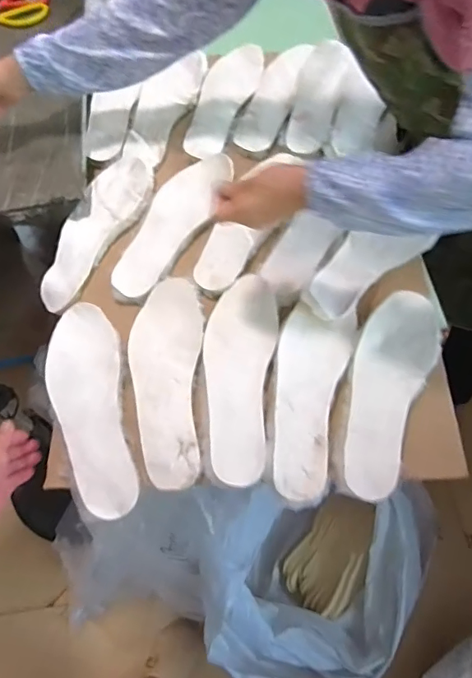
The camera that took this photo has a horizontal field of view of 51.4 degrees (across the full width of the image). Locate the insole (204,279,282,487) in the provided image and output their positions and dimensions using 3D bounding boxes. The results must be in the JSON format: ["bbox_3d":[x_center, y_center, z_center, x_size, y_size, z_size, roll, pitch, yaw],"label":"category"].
[{"bbox_3d":[0.005,0.043,0.632,0.092,0.016,0.276,2,64,1],"label":"insole"}]

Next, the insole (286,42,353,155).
[{"bbox_3d":[0.137,-0.414,0.835,0.077,0.011,0.247,17,70,6],"label":"insole"}]

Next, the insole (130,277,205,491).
[{"bbox_3d":[-0.089,0.047,0.626,0.092,0.017,0.272,-2,64,-1],"label":"insole"}]

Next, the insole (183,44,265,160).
[{"bbox_3d":[-0.024,-0.421,0.854,0.088,0.023,0.259,19,66,9],"label":"insole"}]

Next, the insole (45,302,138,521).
[{"bbox_3d":[-0.187,0.081,0.618,0.092,0.014,0.277,-12,69,-2],"label":"insole"}]

